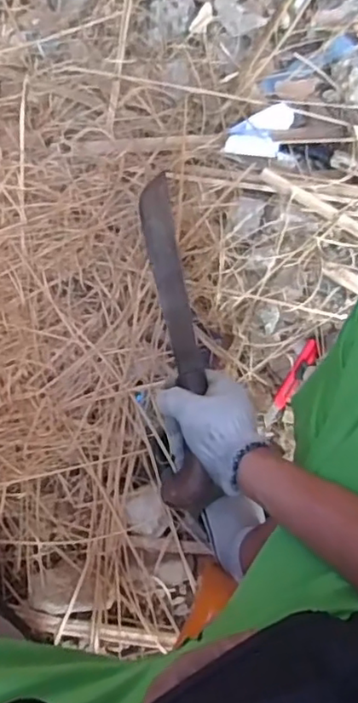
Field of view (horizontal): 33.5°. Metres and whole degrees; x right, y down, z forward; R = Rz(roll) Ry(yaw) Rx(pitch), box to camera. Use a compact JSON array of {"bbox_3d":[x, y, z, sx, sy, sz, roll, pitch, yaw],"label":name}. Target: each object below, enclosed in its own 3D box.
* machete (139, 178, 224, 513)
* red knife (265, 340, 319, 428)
[{"bbox_3d":[-0.006,-0.027,0.684,0.054,0.034,0.403,-5,70,-4],"label":"machete"},{"bbox_3d":[0.177,0.049,0.926,0.024,0.016,0.152,30,74,11],"label":"red knife"}]

